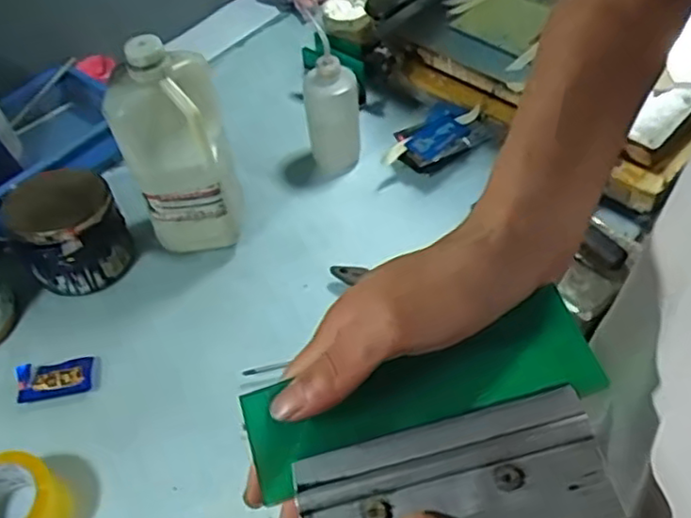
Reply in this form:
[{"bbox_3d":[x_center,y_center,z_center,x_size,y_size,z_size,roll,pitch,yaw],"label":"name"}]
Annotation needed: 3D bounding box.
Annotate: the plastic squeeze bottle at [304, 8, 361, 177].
[{"bbox_3d":[-0.020,-0.223,0.954,0.075,0.205,0.080,-9,50,-2],"label":"plastic squeeze bottle"}]

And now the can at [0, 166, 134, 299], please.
[{"bbox_3d":[-0.367,-0.041,0.894,0.130,0.127,0.145,-29,54,-17],"label":"can"}]

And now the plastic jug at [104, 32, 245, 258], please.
[{"bbox_3d":[-0.204,-0.126,0.835,0.120,0.292,0.098,-11,51,-4],"label":"plastic jug"}]

